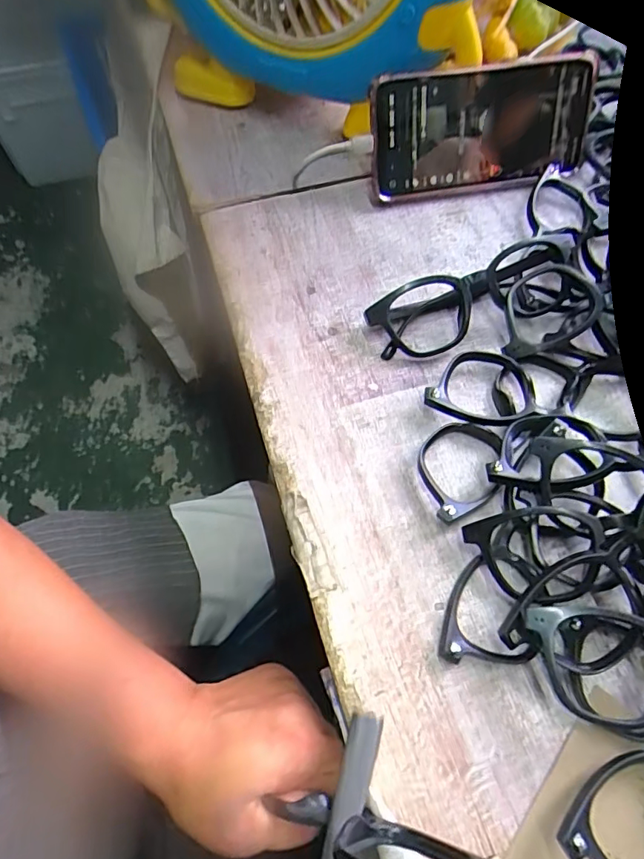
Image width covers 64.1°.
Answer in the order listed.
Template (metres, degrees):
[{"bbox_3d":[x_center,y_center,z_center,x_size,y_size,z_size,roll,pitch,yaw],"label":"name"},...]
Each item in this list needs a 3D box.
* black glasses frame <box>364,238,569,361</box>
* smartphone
[{"bbox_3d":[0.100,-0.084,0.331,0.143,0.036,0.047,-16,64,-9],"label":"black glasses frame"},{"bbox_3d":[0.115,-0.217,0.372,0.160,0.077,0.010,-10,32,-4],"label":"smartphone"}]

